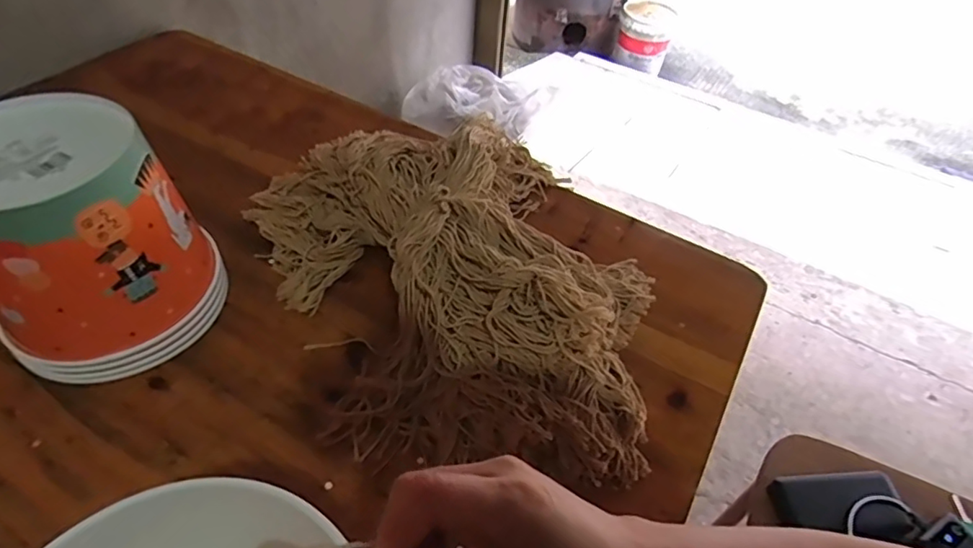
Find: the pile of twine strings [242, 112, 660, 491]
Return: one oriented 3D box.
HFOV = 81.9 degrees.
[{"bbox_3d":[-0.019,-0.011,0.492,0.301,0.076,0.418,-19,53,-20],"label":"pile of twine strings"}]

